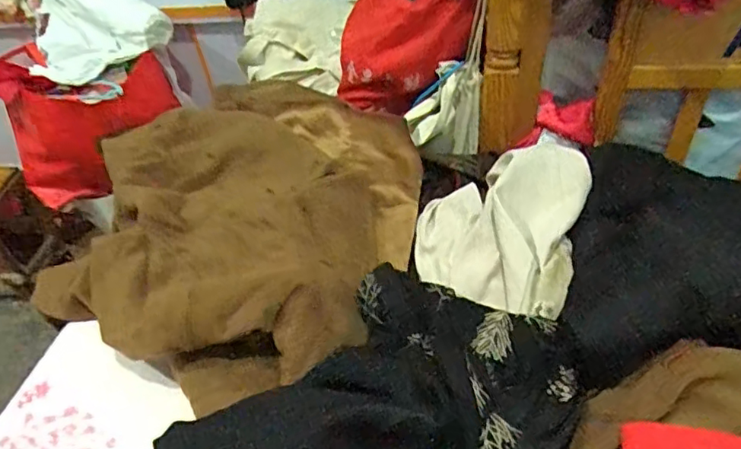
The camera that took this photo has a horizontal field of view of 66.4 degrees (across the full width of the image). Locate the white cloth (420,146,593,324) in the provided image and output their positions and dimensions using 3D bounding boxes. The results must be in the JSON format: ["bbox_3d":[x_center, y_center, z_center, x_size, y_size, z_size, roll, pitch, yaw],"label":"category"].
[{"bbox_3d":[0.125,0.000,0.606,0.179,0.043,0.192,4,66,33],"label":"white cloth"}]

